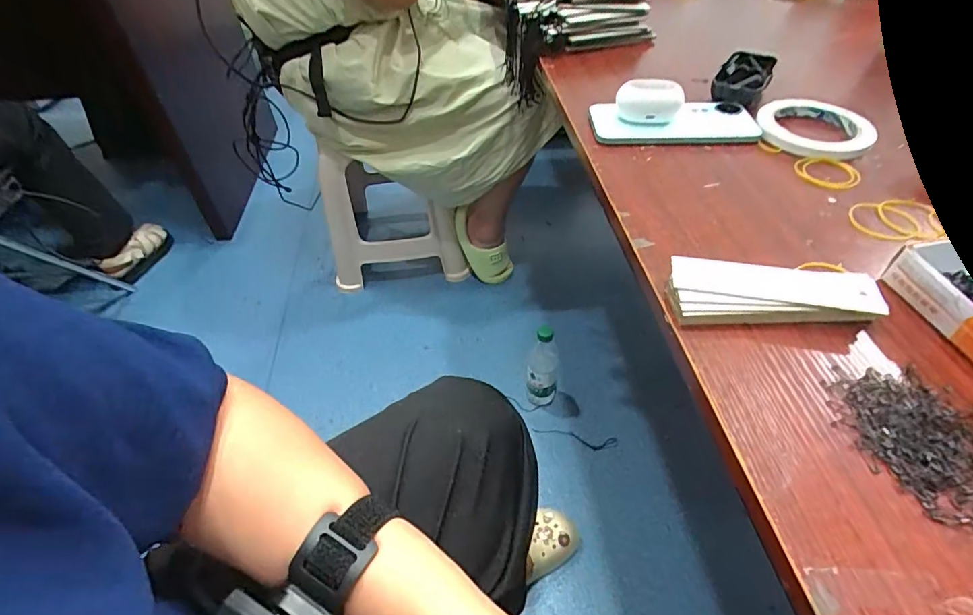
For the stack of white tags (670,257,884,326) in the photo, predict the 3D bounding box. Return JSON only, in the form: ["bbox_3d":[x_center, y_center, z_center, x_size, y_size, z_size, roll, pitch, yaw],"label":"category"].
[{"bbox_3d":[0.187,-0.009,0.317,0.125,0.021,0.045,0,46,2],"label":"stack of white tags"}]

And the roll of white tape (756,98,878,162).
[{"bbox_3d":[0.326,-0.182,0.476,0.101,0.013,0.106,16,49,17],"label":"roll of white tape"}]

